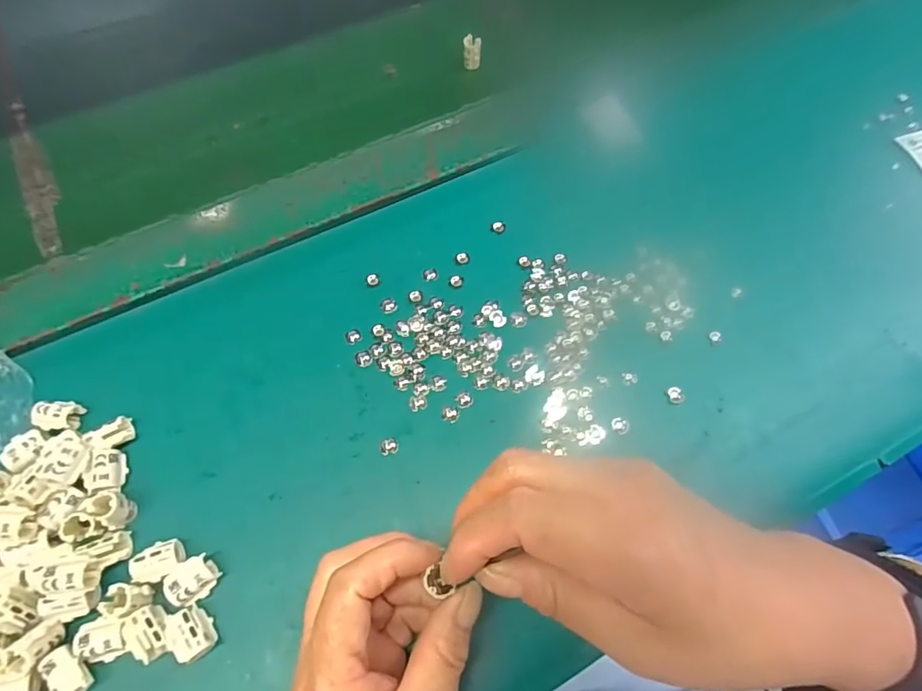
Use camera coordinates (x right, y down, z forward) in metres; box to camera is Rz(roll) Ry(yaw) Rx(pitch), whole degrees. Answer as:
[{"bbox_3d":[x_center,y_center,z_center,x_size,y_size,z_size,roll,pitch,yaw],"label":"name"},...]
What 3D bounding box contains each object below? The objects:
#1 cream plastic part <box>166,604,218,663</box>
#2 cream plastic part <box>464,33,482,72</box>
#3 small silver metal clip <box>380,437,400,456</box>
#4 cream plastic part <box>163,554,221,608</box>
[{"bbox_3d":[-0.129,0.137,0.251,0.017,0.013,0.022,-39,71,-18],"label":"cream plastic part"},{"bbox_3d":[0.009,-0.243,0.437,0.014,0.023,0.011,3,64,1],"label":"cream plastic part"},{"bbox_3d":[-0.041,0.057,0.299,0.011,0.004,0.010,0,64,-1],"label":"small silver metal clip"},{"bbox_3d":[-0.134,0.118,0.263,0.021,0.014,0.018,-41,71,-18],"label":"cream plastic part"}]

